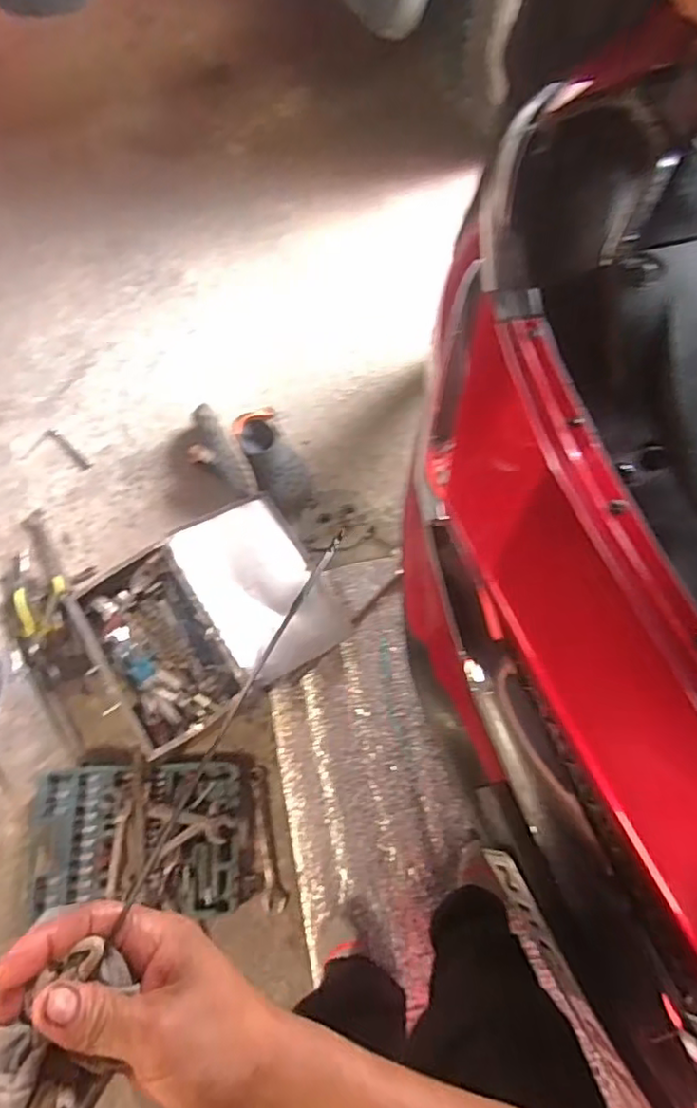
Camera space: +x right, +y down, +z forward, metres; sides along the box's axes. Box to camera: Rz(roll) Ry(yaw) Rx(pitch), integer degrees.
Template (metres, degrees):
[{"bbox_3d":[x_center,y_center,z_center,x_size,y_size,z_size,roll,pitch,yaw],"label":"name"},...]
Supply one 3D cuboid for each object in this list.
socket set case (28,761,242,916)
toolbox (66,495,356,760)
[{"bbox_3d":[-0.407,0.557,1.220,0.402,0.054,0.277,-2,70,1],"label":"socket set case"},{"bbox_3d":[-0.302,0.136,1.338,0.505,0.104,0.405,-30,72,-8],"label":"toolbox"}]

